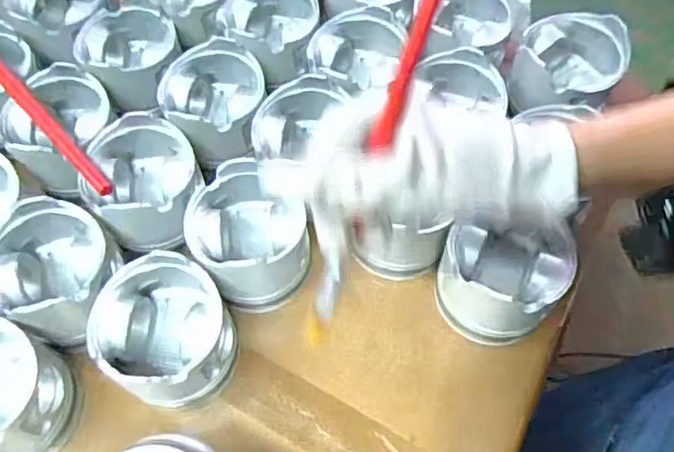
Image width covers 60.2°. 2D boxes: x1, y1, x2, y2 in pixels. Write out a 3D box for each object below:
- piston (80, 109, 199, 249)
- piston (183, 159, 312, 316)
[{"bbox_3d":[-0.156,-0.034,0.480,0.089,0.060,0.099,-16,63,-7],"label":"piston"},{"bbox_3d":[-0.068,0.009,0.465,0.087,0.090,0.100,-10,62,-4],"label":"piston"}]

